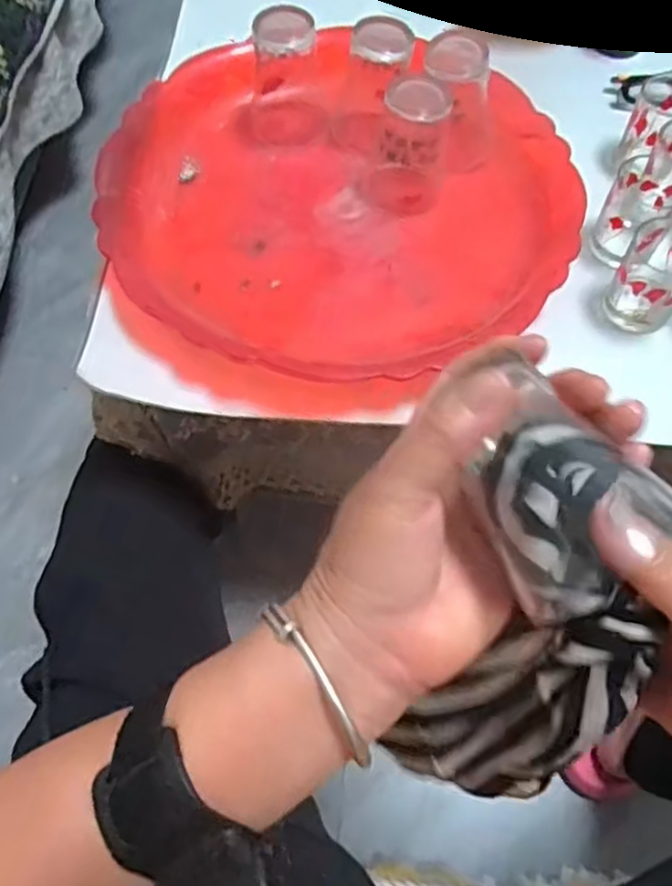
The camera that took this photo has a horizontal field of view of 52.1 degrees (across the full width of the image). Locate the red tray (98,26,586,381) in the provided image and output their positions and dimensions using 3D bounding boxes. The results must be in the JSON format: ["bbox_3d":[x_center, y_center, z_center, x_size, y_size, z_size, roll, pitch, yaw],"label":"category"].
[{"bbox_3d":[0.004,-0.191,0.527,0.345,0.039,0.324,-4,64,-3],"label":"red tray"}]

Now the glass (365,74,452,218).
[{"bbox_3d":[0.054,-0.221,0.512,0.056,0.086,0.054,9,64,4],"label":"glass"}]

